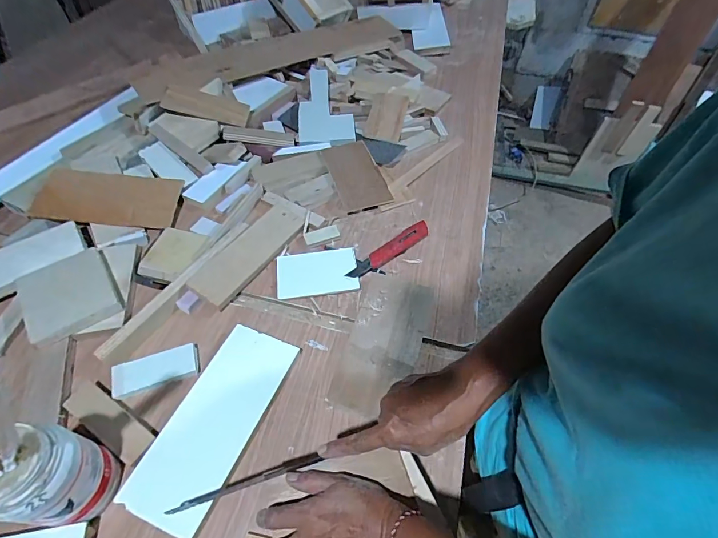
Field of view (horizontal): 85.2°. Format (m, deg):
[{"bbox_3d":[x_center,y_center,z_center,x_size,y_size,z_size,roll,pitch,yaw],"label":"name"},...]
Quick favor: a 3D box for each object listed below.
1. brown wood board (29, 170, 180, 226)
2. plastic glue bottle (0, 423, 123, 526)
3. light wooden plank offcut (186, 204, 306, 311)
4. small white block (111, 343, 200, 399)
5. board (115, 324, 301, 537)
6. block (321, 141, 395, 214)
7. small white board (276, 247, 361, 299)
[{"bbox_3d":[-0.420,-0.122,0.661,0.211,0.012,0.107,6,63,-6],"label":"brown wood board"},{"bbox_3d":[-0.292,0.195,0.370,0.069,0.135,0.073,1,54,-2],"label":"plastic glue bottle"},{"bbox_3d":[-0.168,-0.029,0.610,0.066,0.013,0.202,41,57,-9],"label":"light wooden plank offcut"},{"bbox_3d":[-0.260,0.129,0.500,0.102,0.010,0.042,-16,56,-14],"label":"small white block"},{"bbox_3d":[-0.169,0.175,0.465,0.094,0.014,0.228,23,57,8],"label":"board"},{"bbox_3d":[-0.007,-0.179,0.727,0.086,0.010,0.168,-18,61,-7],"label":"block"},{"bbox_3d":[-0.065,0.004,0.605,0.122,0.010,0.082,-5,54,-7],"label":"small white board"}]

